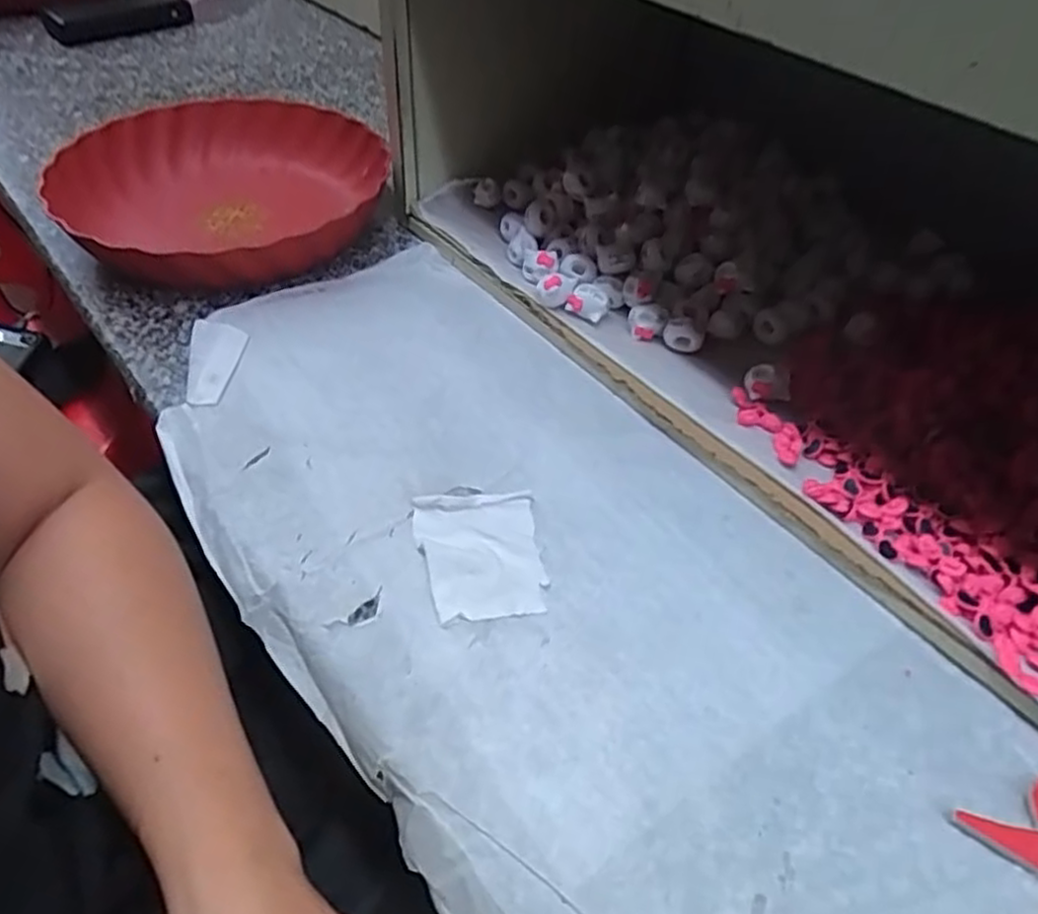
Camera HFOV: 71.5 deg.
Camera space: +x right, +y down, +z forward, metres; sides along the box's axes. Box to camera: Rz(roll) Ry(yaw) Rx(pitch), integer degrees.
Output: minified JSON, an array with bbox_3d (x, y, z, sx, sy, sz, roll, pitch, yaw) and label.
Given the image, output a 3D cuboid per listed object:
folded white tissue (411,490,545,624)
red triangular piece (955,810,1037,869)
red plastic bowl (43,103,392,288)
[{"bbox_3d":[-0.020,0.048,0.363,0.061,0.006,0.074,-5,49,-7],"label":"folded white tissue"},{"bbox_3d":[0.189,0.149,0.283,0.033,0.005,0.013,18,50,12],"label":"red triangular piece"},{"bbox_3d":[-0.220,-0.197,0.552,0.224,0.064,0.222,1,48,-2],"label":"red plastic bowl"}]

